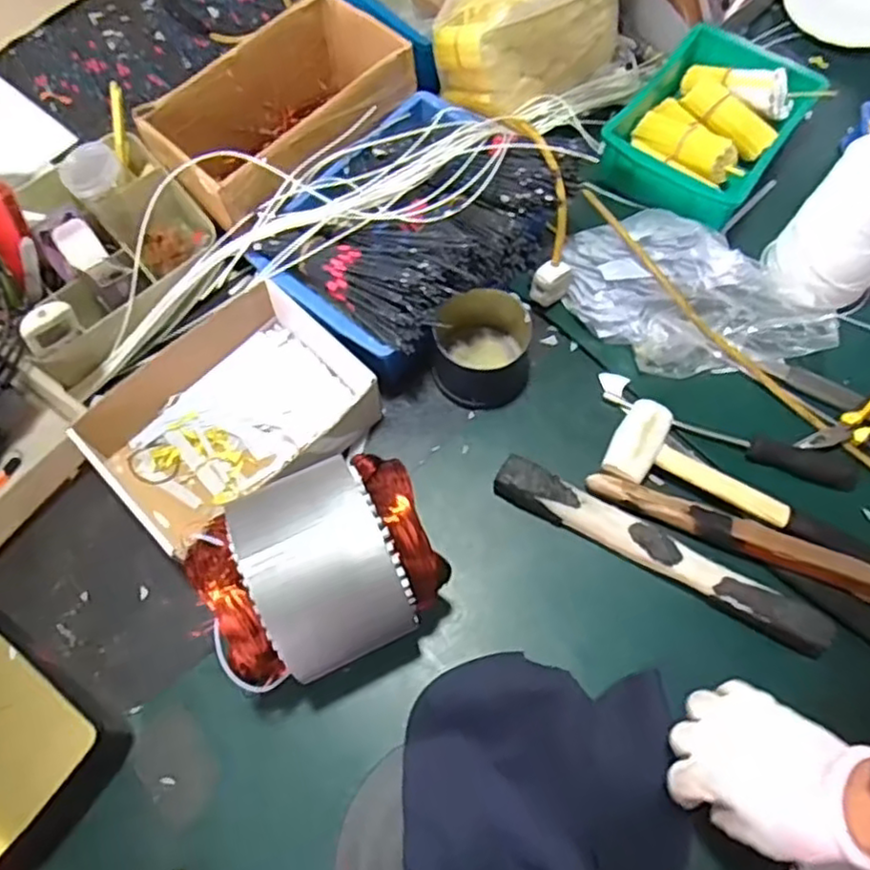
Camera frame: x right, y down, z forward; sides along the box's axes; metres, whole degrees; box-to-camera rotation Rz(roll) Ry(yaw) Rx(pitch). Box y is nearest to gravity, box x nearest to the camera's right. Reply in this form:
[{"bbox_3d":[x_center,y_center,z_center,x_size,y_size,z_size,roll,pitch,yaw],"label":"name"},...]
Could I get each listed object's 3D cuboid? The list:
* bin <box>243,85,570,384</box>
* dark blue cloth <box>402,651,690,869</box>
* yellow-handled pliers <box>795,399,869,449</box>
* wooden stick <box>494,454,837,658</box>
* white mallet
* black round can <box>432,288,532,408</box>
[{"bbox_3d":[-0.021,-0.212,0.719,0.245,0.135,0.288,42,73,16],"label":"bin"},{"bbox_3d":[0.078,0.332,0.546,0.216,0.040,0.285,8,66,3],"label":"dark blue cloth"},{"bbox_3d":[0.427,-0.011,0.677,0.132,0.017,0.044,-25,67,5],"label":"yellow-handled pliers"},{"bbox_3d":[0.204,0.110,0.632,0.315,0.040,0.037,29,69,11],"label":"wooden stick"},{"bbox_3d":[0.247,0.044,0.652,0.172,0.046,0.078,35,71,14],"label":"white mallet"},{"bbox_3d":[0.050,-0.095,0.706,0.103,0.066,0.115,4,67,1],"label":"black round can"}]

